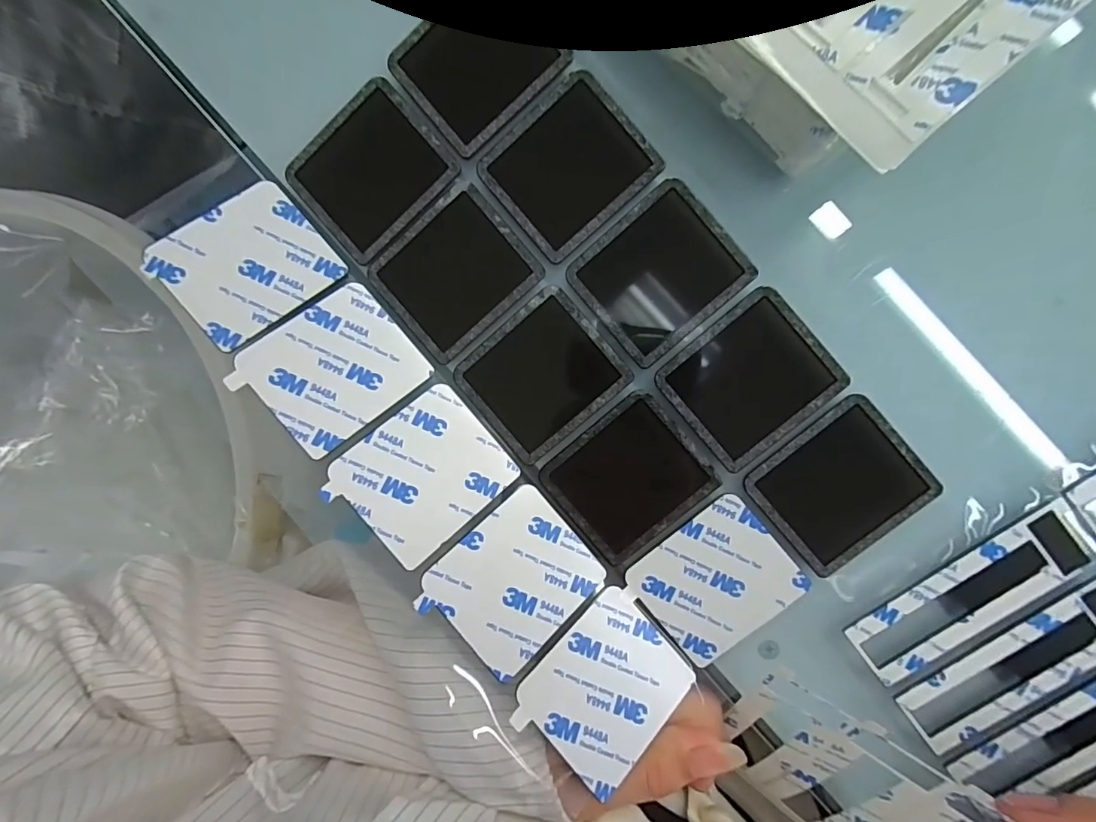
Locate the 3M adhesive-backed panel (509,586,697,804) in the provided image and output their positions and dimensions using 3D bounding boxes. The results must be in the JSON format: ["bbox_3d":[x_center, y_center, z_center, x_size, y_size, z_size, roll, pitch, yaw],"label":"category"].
[{"bbox_3d":[0.023,0.102,0.175,0.056,0.004,0.048,-41,86,-21],"label":"3M adhesive-backed panel"}]

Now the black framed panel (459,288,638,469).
[{"bbox_3d":[-0.002,-0.014,0.184,0.054,0.004,0.049,-40,90,7],"label":"black framed panel"}]

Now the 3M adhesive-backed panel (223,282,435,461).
[{"bbox_3d":[-0.080,-0.016,0.178,0.056,0.004,0.051,-43,92,-18],"label":"3M adhesive-backed panel"}]

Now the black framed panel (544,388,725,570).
[{"bbox_3d":[0.032,0.026,0.186,0.054,0.009,0.049,-40,90,7],"label":"black framed panel"}]

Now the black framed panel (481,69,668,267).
[{"bbox_3d":[0.007,-0.092,0.176,0.054,0.004,0.049,-41,90,7],"label":"black framed panel"}]

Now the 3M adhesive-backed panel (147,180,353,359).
[{"bbox_3d":[-0.114,-0.056,0.178,0.050,0.004,0.056,46,75,-2],"label":"3M adhesive-backed panel"}]

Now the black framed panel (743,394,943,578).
[{"bbox_3d":[0.110,0.028,0.175,0.056,0.004,0.048,-40,90,7],"label":"black framed panel"}]

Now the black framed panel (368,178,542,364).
[{"bbox_3d":[-0.037,-0.054,0.183,0.055,0.004,0.051,-40,90,7],"label":"black framed panel"}]

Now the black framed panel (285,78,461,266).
[{"bbox_3d":[-0.069,-0.094,0.183,0.055,0.006,0.050,-41,90,7],"label":"black framed panel"}]

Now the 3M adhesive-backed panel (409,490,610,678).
[{"bbox_3d":[-0.012,0.064,0.177,0.055,0.004,0.051,-41,89,-19],"label":"3M adhesive-backed panel"}]

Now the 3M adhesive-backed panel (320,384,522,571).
[{"bbox_3d":[-0.046,0.023,0.178,0.056,0.004,0.050,-42,90,-19],"label":"3M adhesive-backed panel"}]

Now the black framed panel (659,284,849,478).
[{"bbox_3d":[0.076,-0.012,0.176,0.055,0.004,0.048,-41,90,7],"label":"black framed panel"}]

